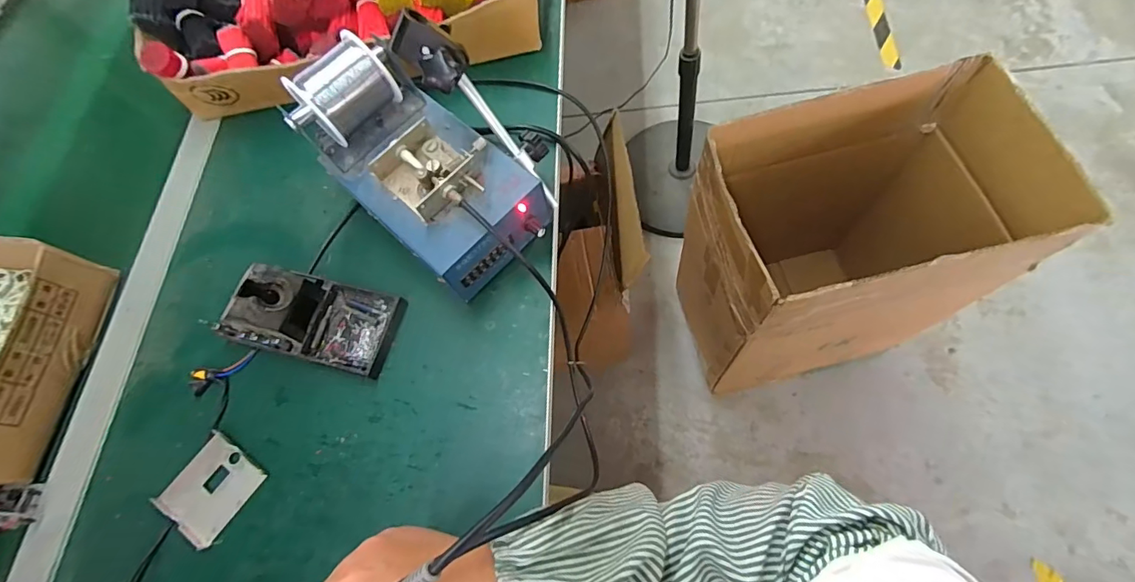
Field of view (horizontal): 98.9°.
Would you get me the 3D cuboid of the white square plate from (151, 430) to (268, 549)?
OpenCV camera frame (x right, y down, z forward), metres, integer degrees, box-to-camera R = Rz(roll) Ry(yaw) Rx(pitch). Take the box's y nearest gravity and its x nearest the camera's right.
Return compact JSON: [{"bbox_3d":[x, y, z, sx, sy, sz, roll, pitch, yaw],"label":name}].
[{"bbox_3d":[-0.295,0.162,0.399,0.065,0.004,0.069,30,75,18],"label":"white square plate"}]

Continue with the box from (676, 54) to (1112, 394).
[{"bbox_3d":[0.446,-0.047,0.878,0.423,0.558,0.295,-14,67,2],"label":"box"}]

